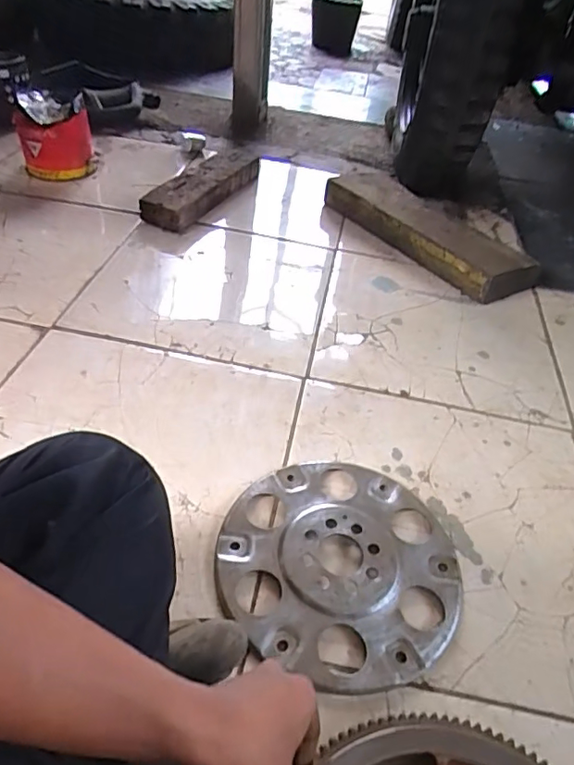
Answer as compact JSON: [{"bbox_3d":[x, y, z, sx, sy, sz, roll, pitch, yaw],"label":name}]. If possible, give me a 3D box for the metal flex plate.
[{"bbox_3d":[0.059,0.194,0.607,0.258,0.012,0.258,4,44,-4],"label":"metal flex plate"}]

